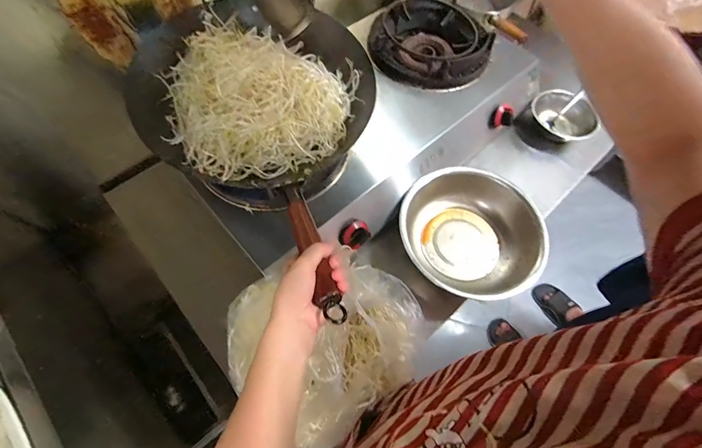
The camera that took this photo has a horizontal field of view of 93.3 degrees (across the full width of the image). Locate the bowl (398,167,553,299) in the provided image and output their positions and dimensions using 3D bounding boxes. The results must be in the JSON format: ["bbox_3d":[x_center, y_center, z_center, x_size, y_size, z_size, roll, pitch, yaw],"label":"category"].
[{"bbox_3d":[0.235,0.018,0.682,0.262,0.100,0.234,27,65,10],"label":"bowl"}]

